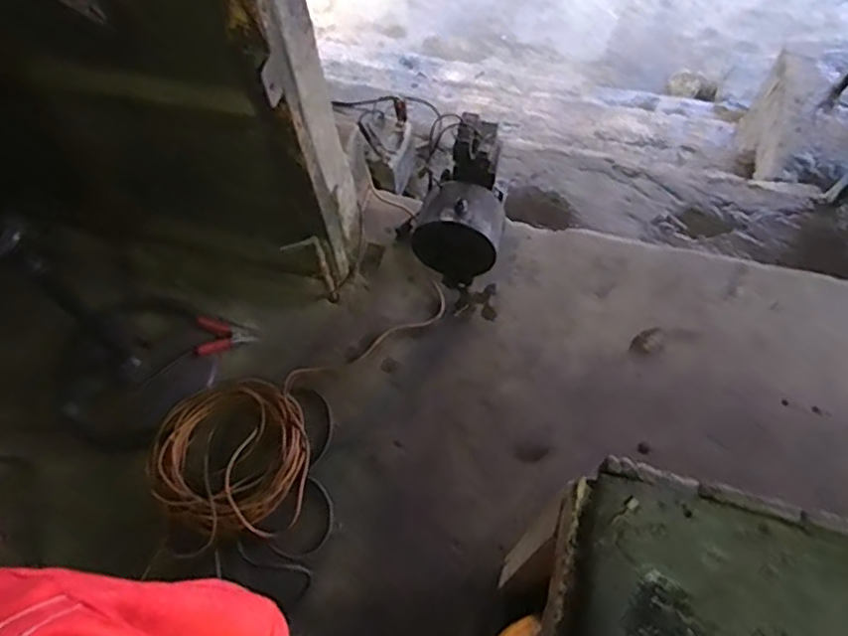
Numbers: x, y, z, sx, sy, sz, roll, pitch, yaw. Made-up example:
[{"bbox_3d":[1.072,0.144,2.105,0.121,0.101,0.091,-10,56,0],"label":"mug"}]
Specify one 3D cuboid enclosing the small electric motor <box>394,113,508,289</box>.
[{"bbox_3d":[0.075,-0.289,1.714,0.277,0.340,0.310,-3,62,1],"label":"small electric motor"}]

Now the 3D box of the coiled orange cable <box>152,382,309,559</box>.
[{"bbox_3d":[-0.450,0.332,1.528,0.352,0.080,0.390,-15,63,-5],"label":"coiled orange cable"}]

